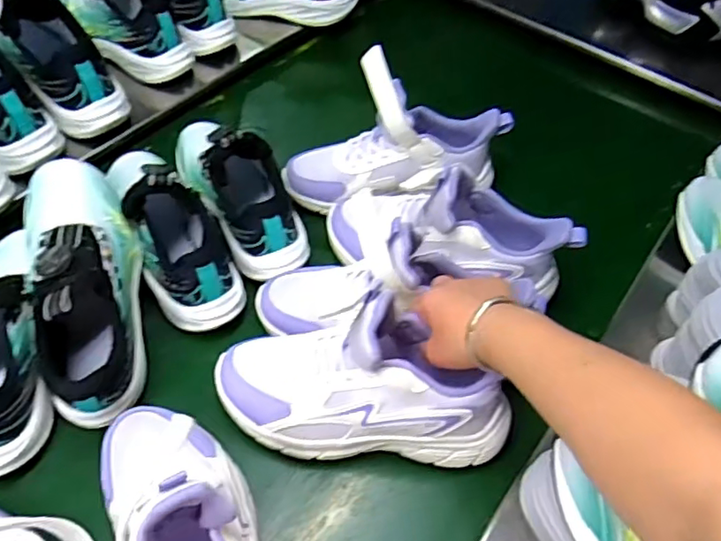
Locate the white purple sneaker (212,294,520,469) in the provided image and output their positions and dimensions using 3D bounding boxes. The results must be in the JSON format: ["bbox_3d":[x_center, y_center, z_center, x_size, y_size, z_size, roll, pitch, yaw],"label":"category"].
[{"bbox_3d":[0.003,0.082,0.465,0.233,0.121,0.086,4,53,-1],"label":"white purple sneaker"}]

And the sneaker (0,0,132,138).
[{"bbox_3d":[-0.329,-0.230,0.649,0.087,0.077,0.167,-44,106,-30],"label":"sneaker"}]

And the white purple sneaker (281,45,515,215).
[{"bbox_3d":[0.039,-0.142,0.621,0.237,0.137,0.081,-15,56,-15],"label":"white purple sneaker"}]

